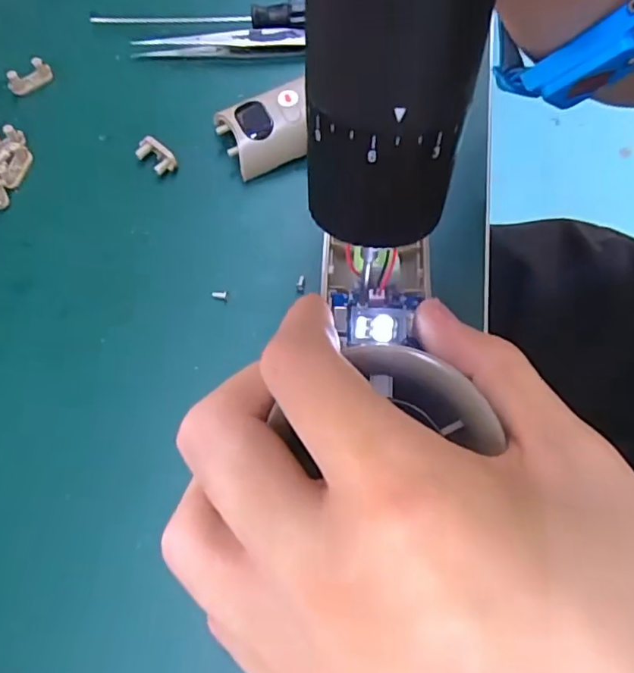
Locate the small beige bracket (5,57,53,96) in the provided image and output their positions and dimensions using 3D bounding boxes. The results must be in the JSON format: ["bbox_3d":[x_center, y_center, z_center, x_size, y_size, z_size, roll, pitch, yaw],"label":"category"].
[{"bbox_3d":[-0.128,-0.116,0.240,0.019,0.010,0.006,-37,71,-15],"label":"small beige bracket"}]

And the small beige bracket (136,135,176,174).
[{"bbox_3d":[-0.068,-0.075,0.225,0.018,0.007,0.009,41,72,16],"label":"small beige bracket"}]

